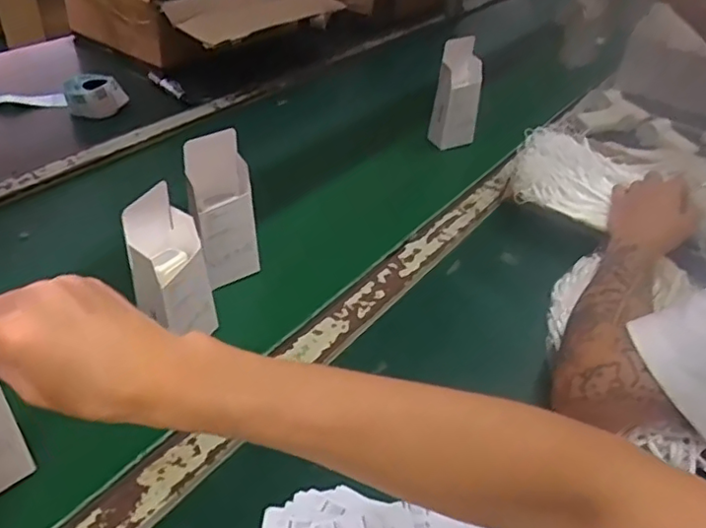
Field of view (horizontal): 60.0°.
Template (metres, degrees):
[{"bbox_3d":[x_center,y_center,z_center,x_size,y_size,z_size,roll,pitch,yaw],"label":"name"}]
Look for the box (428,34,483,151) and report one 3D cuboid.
[{"bbox_3d":[0.162,-0.260,0.944,0.067,0.157,0.044,4,38,-2],"label":"box"}]

